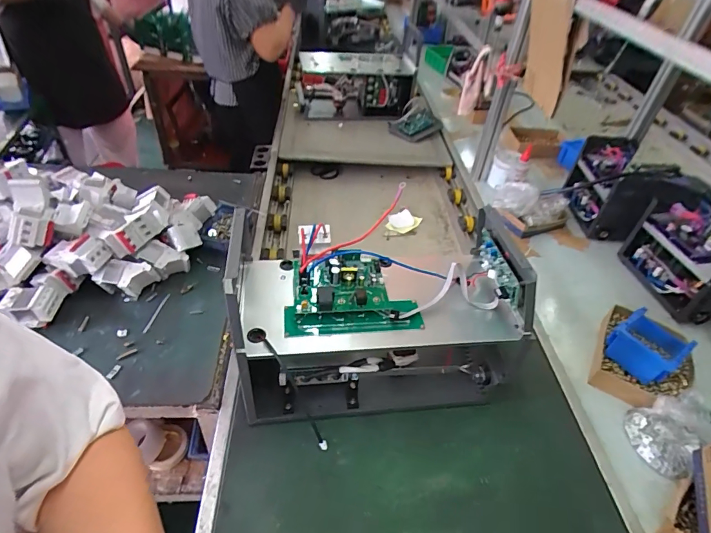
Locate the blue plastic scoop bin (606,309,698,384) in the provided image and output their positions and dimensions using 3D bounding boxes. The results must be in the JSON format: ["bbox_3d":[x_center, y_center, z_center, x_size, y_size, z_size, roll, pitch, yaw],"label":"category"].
[{"bbox_3d":[0.566,0.150,0.793,0.131,0.064,0.115,-26,52,-29],"label":"blue plastic scoop bin"}]

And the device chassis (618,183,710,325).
[{"bbox_3d":[0.795,-0.015,0.977,0.168,0.219,0.280,-1,43,-9],"label":"device chassis"}]

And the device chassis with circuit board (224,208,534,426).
[{"bbox_3d":[0.032,0.100,0.708,0.435,0.306,0.221,-2,43,-10],"label":"device chassis with circuit board"}]

